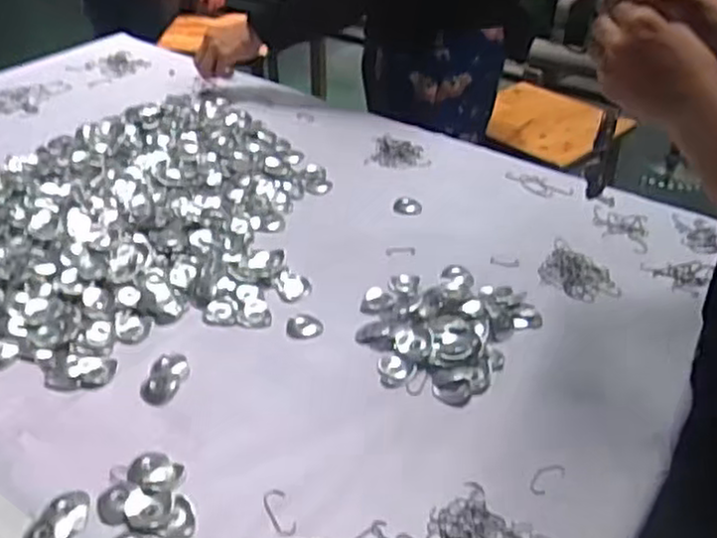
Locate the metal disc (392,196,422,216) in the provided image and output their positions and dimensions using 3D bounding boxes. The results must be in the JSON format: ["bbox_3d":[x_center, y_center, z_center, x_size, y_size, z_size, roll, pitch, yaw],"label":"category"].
[{"bbox_3d":[0.065,-0.084,0.954,0.038,0.004,0.043,4,36,5],"label":"metal disc"}]

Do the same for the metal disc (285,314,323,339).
[{"bbox_3d":[-0.056,0.061,0.757,0.037,0.005,0.036,1,35,0],"label":"metal disc"}]

